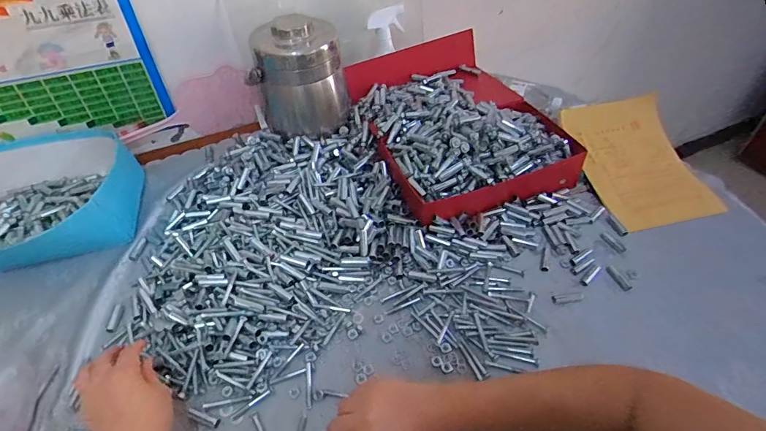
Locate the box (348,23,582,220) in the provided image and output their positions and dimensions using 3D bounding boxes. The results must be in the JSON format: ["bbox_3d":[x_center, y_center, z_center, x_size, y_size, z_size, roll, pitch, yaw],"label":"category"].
[{"bbox_3d":[0.123,-0.187,0.776,0.302,0.106,0.418,-16,48,-13],"label":"box"}]

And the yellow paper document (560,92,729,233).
[{"bbox_3d":[0.439,-0.094,0.722,0.169,0.045,0.253,-22,76,6],"label":"yellow paper document"}]

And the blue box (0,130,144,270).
[{"bbox_3d":[-0.576,-0.029,0.679,0.322,0.083,0.239,-17,48,-14],"label":"blue box"}]

